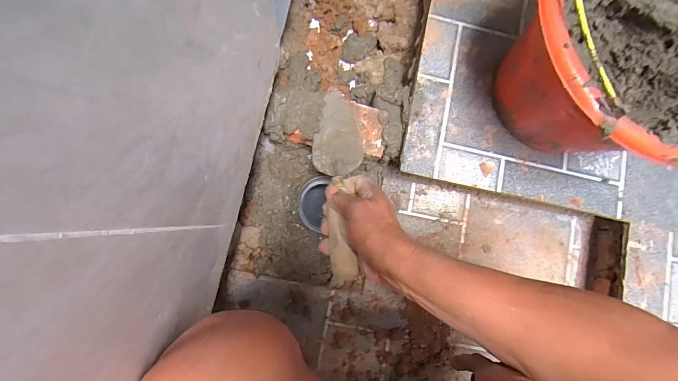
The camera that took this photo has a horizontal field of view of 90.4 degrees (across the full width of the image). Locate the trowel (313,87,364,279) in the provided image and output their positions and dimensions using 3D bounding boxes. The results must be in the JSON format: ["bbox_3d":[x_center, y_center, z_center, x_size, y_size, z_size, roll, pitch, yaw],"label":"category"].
[{"bbox_3d":[0.000,-0.022,0.472,0.068,0.043,0.287,1,59,-6],"label":"trowel"}]

